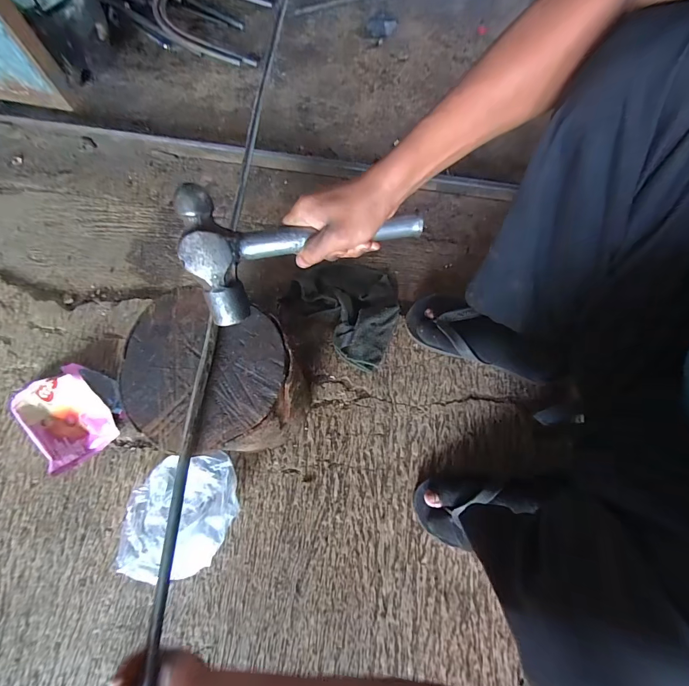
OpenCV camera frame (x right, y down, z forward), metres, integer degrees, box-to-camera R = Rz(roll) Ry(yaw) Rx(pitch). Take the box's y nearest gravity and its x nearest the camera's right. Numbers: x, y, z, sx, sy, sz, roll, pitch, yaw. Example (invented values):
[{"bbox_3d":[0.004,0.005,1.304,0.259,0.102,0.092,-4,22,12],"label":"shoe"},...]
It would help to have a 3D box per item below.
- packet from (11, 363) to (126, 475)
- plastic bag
[{"bbox_3d":[-0.437,0.107,0.552,0.155,0.035,0.133,44,79,9],"label":"packet"},{"bbox_3d":[-0.249,0.255,0.513,0.178,0.057,0.152,-11,76,-4],"label":"plastic bag"}]

